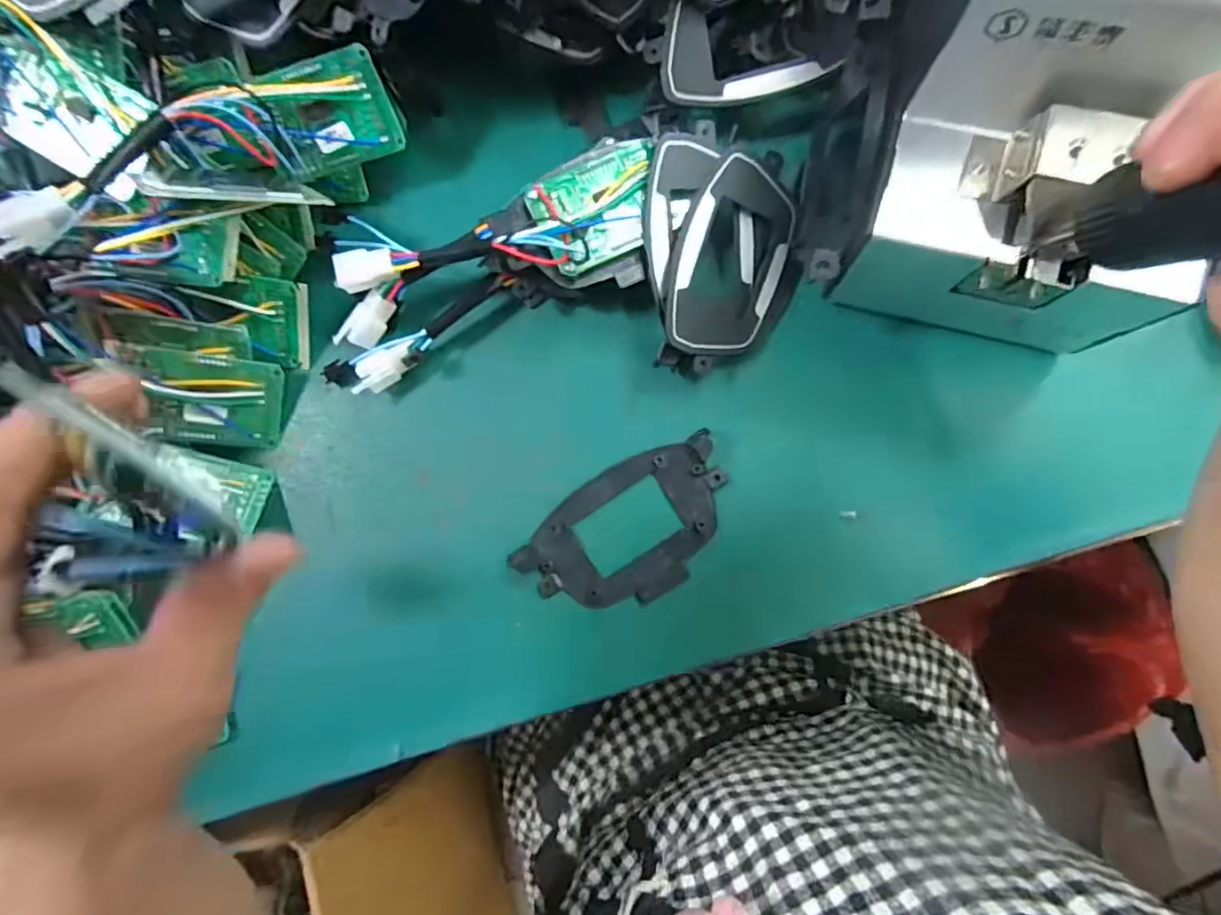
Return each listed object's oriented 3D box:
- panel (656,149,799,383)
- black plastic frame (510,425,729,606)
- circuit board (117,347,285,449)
[{"bbox_3d":[0.064,-0.097,0.307,0.067,0.015,0.113,15,92,-20],"label":"panel"},{"bbox_3d":[0.011,0.040,0.312,0.118,0.009,0.069,-34,83,3],"label":"black plastic frame"},{"bbox_3d":[-0.219,-0.032,0.320,0.069,0.009,0.048,5,97,-36],"label":"circuit board"}]

